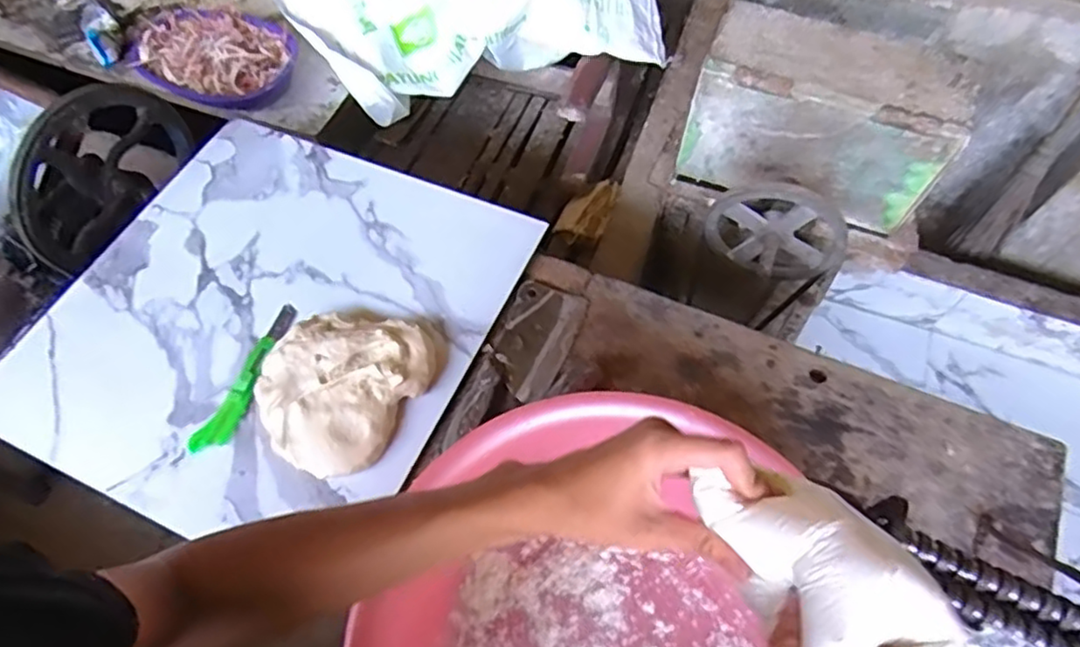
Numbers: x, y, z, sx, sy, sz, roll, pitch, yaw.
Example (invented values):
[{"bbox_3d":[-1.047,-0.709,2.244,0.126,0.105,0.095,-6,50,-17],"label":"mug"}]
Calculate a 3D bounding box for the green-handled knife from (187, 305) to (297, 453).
[{"bbox_3d":[-0.308,0.055,0.715,0.036,0.017,0.179,18,61,8],"label":"green-handled knife"}]

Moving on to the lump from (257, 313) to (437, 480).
[{"bbox_3d":[-0.205,0.062,0.690,0.145,0.050,0.174,27,62,13],"label":"lump"}]

